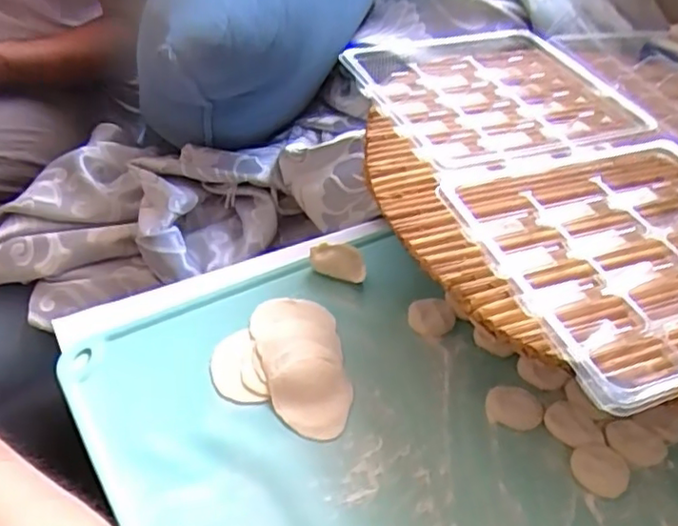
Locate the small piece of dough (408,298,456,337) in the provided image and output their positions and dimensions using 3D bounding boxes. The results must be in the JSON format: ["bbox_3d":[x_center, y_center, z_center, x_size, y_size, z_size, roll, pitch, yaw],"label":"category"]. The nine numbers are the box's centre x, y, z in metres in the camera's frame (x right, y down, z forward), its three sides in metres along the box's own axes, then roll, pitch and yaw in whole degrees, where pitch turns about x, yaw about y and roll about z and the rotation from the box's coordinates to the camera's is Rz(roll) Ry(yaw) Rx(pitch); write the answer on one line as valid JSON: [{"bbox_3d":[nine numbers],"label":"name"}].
[{"bbox_3d":[0.079,0.046,0.542,0.040,0.009,0.033,-3,43,-9],"label":"small piece of dough"}]

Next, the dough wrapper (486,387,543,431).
[{"bbox_3d":[0.132,0.110,0.481,0.040,0.006,0.032,12,43,7],"label":"dough wrapper"}]

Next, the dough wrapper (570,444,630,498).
[{"bbox_3d":[0.184,0.145,0.446,0.037,0.007,0.036,3,43,-3],"label":"dough wrapper"}]

